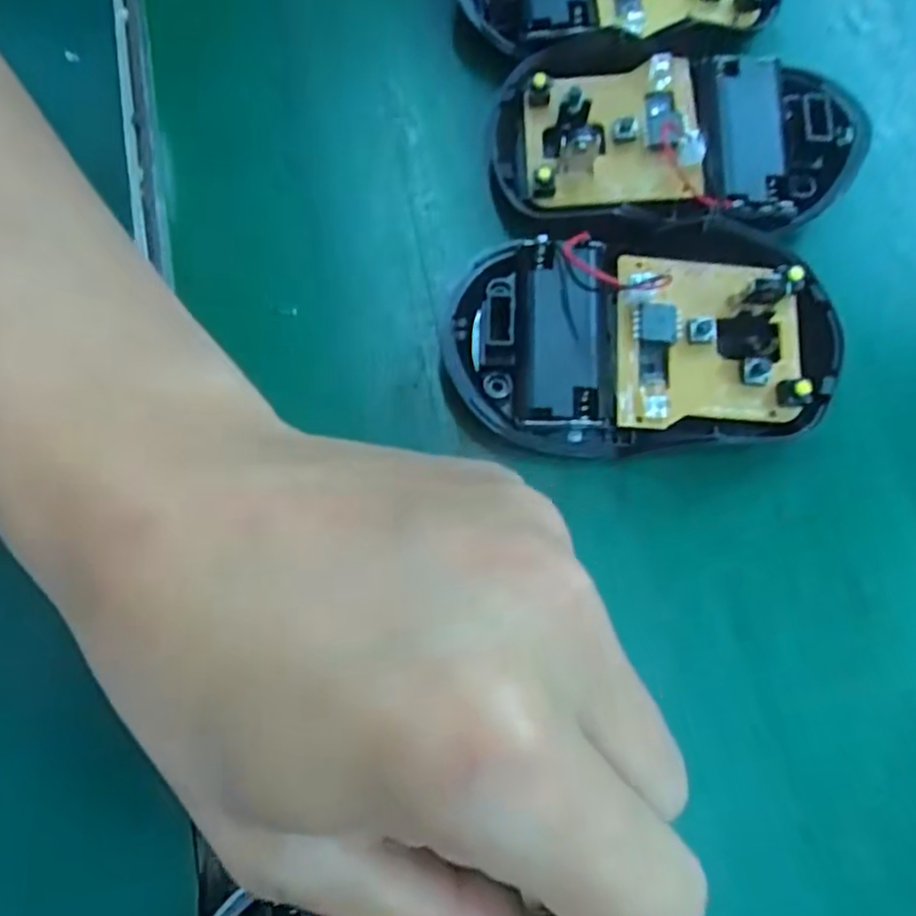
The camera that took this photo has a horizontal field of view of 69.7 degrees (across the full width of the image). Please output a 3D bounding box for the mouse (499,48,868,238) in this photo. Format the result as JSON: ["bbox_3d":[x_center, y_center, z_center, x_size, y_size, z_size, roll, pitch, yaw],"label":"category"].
[{"bbox_3d":[0.059,-0.088,0.180,0.096,0.013,0.057,-1,74,1],"label":"mouse"}]

